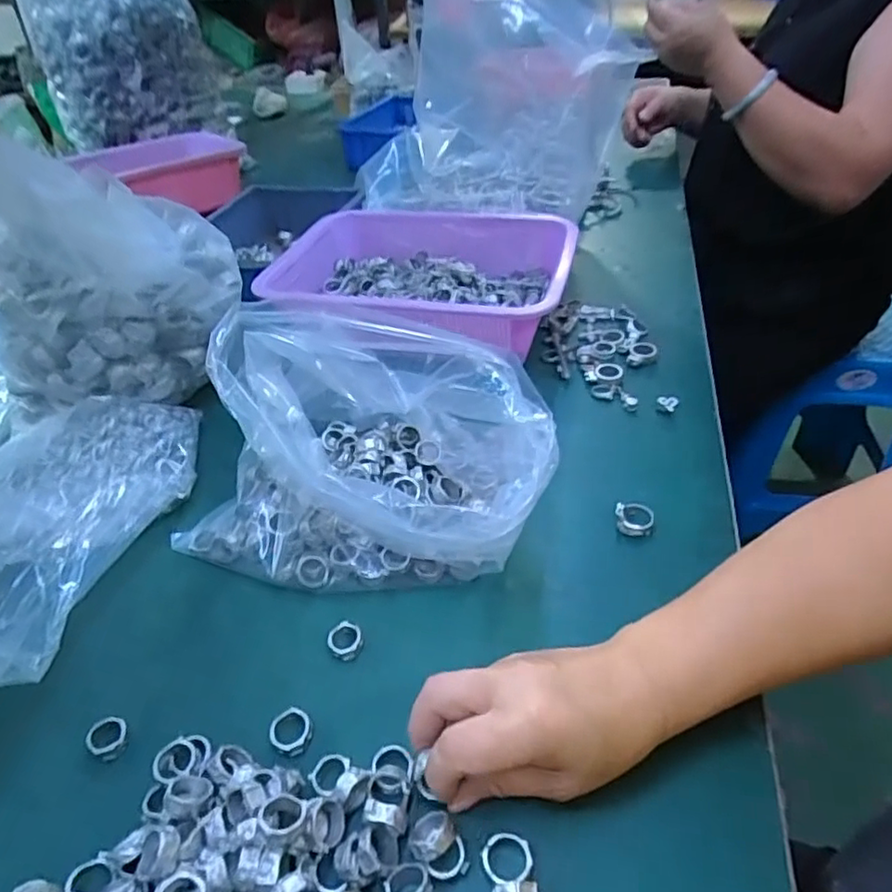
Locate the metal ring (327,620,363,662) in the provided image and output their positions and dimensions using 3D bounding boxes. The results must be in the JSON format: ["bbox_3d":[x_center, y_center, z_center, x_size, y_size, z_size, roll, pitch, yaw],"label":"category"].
[{"bbox_3d":[-0.064,0.121,0.388,0.021,0.008,0.025,-20,43,-17],"label":"metal ring"}]

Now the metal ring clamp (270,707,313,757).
[{"bbox_3d":[-0.086,0.158,0.342,0.023,0.007,0.021,-2,41,2],"label":"metal ring clamp"}]

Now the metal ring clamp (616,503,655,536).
[{"bbox_3d":[0.135,0.050,0.441,0.026,0.015,0.025,-2,41,2],"label":"metal ring clamp"}]

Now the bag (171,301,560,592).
[{"bbox_3d":[-0.053,-0.003,0.428,0.253,0.151,0.170,14,44,17],"label":"bag"}]

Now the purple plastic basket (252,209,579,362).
[{"bbox_3d":[-0.023,-0.177,0.671,0.309,0.082,0.244,6,42,11],"label":"purple plastic basket"}]

